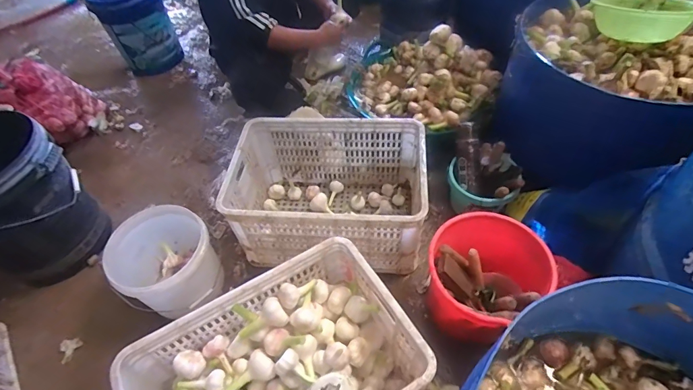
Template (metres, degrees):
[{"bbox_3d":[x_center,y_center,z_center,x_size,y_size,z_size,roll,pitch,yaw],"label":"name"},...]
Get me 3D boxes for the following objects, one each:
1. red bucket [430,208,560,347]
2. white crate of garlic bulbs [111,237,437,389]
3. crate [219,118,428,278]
[{"bbox_3d":[0.312,0.206,0.959,0.259,0.242,0.227,-26,55,-15],"label":"red bucket"},{"bbox_3d":[-0.136,0.389,0.826,0.531,0.242,0.353,-28,56,-16],"label":"white crate of garlic bulbs"},{"bbox_3d":[-0.046,-0.005,1.155,0.519,0.285,0.370,1,53,5],"label":"crate"}]

